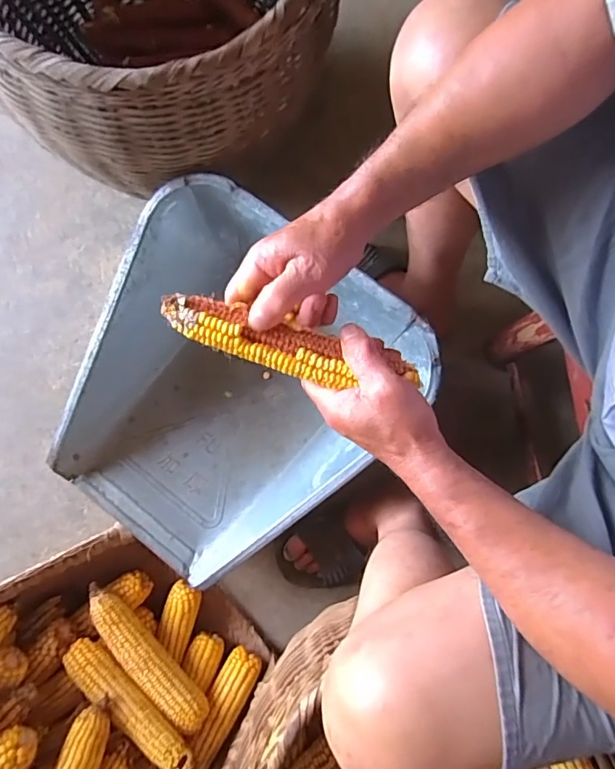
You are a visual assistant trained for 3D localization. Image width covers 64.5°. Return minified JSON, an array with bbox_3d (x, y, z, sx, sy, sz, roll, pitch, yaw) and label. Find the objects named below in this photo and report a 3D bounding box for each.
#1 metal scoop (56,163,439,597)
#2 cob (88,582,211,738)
[{"bbox_3d":[-0.120,0.018,0.673,0.393,0.227,0.442,40,82,7],"label":"metal scoop"},{"bbox_3d":[-0.220,0.367,0.660,0.045,0.055,0.224,-43,84,-6],"label":"cob"}]

